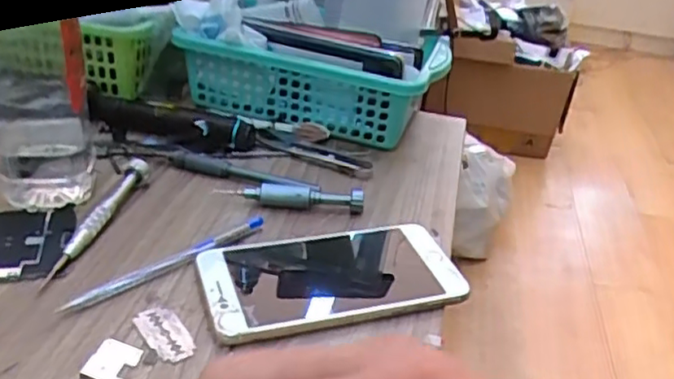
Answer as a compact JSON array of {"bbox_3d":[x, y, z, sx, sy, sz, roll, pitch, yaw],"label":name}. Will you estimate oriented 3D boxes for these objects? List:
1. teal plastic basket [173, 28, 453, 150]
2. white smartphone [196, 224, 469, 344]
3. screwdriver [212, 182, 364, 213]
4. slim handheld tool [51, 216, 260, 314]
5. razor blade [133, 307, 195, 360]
[{"bbox_3d":[-0.018,-0.103,0.597,0.217,0.078,0.119,18,32,18],"label":"teal plastic basket"},{"bbox_3d":[-0.003,0.053,0.396,0.152,0.013,0.078,-6,33,-20],"label":"white smartphone"},{"bbox_3d":[-0.034,0.004,0.469,0.106,0.019,0.015,7,30,1],"label":"screwdriver"},{"bbox_3d":[-0.099,0.044,0.396,0.135,0.010,0.009,-21,40,-38],"label":"slim handheld tool"},{"bbox_3d":[-0.093,0.075,0.349,0.019,0.004,0.043,-17,38,-34],"label":"razor blade"}]

